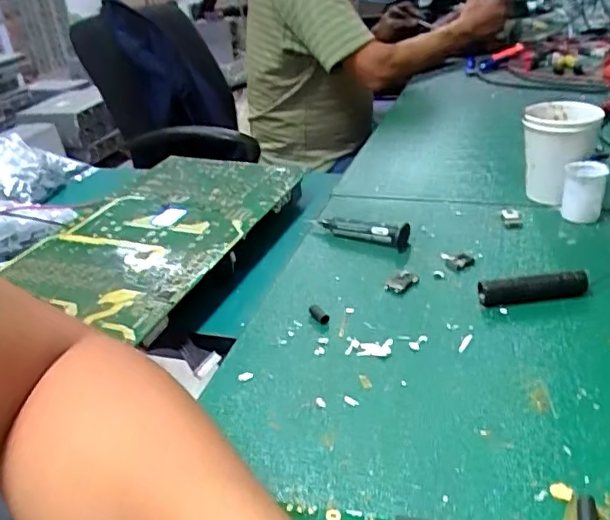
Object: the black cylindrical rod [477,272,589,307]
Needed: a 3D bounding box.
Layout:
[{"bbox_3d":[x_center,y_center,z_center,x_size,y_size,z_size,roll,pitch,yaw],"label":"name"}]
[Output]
[{"bbox_3d":[0.184,0.023,0.466,0.083,0.018,0.021,-8,30,0],"label":"black cylindrical rod"}]

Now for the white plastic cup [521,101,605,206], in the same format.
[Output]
[{"bbox_3d":[0.267,-0.112,0.607,0.071,0.095,0.066,6,33,22],"label":"white plastic cup"}]

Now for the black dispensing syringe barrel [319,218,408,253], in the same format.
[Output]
[{"bbox_3d":[0.057,-0.028,0.573,0.096,0.022,0.016,11,35,28],"label":"black dispensing syringe barrel"}]

